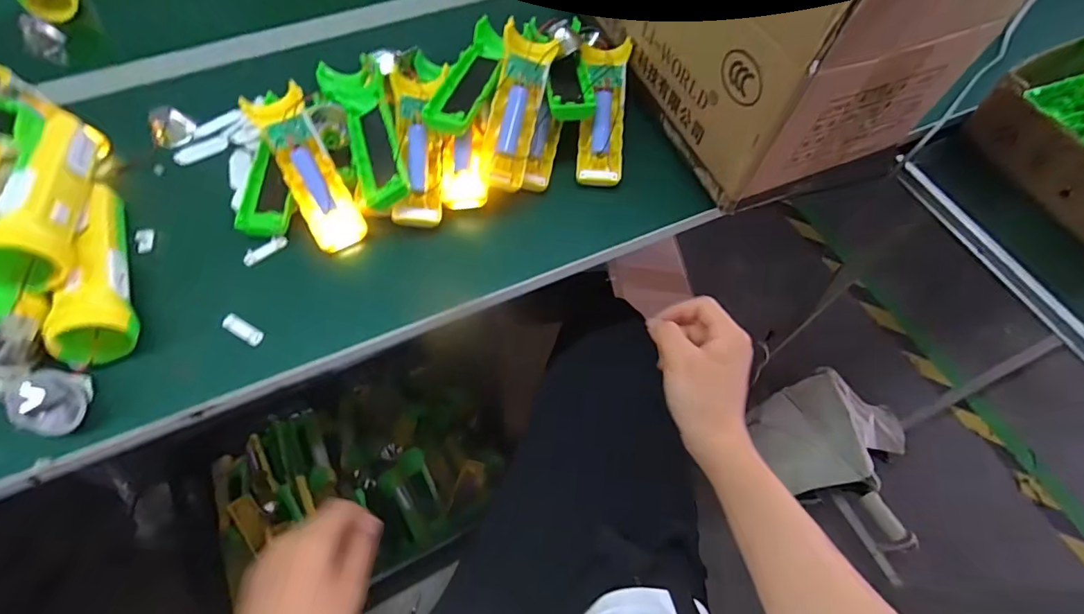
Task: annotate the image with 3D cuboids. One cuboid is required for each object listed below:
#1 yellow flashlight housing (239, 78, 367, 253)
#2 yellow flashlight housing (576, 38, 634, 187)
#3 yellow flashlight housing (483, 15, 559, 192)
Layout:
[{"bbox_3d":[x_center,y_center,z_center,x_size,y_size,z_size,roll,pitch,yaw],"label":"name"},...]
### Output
[{"bbox_3d":[-0.210,-0.124,0.445,0.047,0.023,0.156,-27,89,-15],"label":"yellow flashlight housing"},{"bbox_3d":[0.060,-0.196,0.487,0.046,0.025,0.156,6,79,2],"label":"yellow flashlight housing"},{"bbox_3d":[-0.022,-0.182,0.450,0.046,0.023,0.150,9,82,3],"label":"yellow flashlight housing"}]

